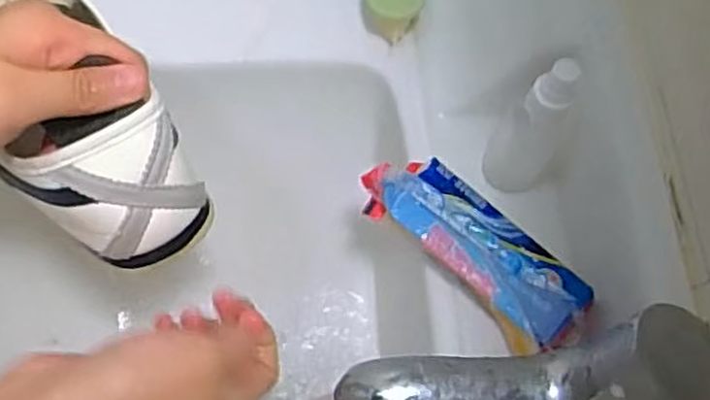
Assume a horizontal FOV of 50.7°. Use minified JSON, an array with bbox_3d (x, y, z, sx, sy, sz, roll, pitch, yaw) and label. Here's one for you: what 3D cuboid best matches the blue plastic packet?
[{"bbox_3d":[0.067,0.026,0.425,0.141,0.024,0.050,40,72,12],"label":"blue plastic packet"}]

